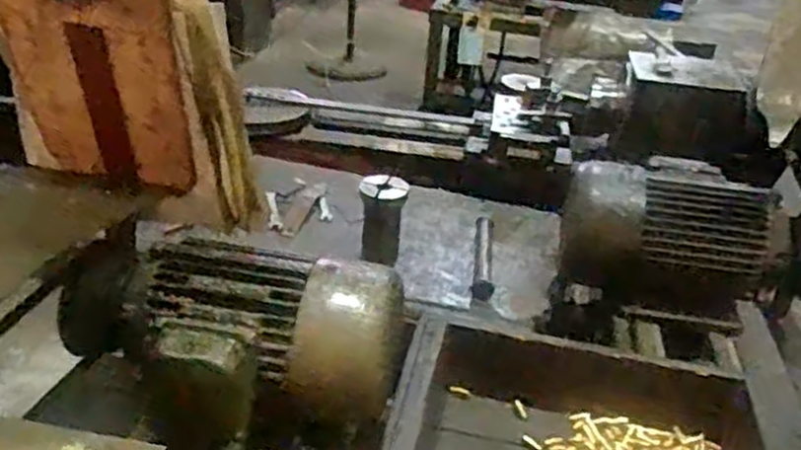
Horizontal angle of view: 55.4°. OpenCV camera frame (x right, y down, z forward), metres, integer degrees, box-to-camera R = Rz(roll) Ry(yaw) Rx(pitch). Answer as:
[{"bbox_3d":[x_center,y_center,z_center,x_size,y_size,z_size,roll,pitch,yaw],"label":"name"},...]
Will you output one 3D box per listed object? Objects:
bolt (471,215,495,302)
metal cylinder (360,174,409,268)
[{"bbox_3d":[0.119,0.044,1.081,0.029,0.024,0.188,7,29,4],"label":"bolt"},{"bbox_3d":[-0.025,-0.007,1.060,0.065,0.107,0.067,6,29,2],"label":"metal cylinder"}]

